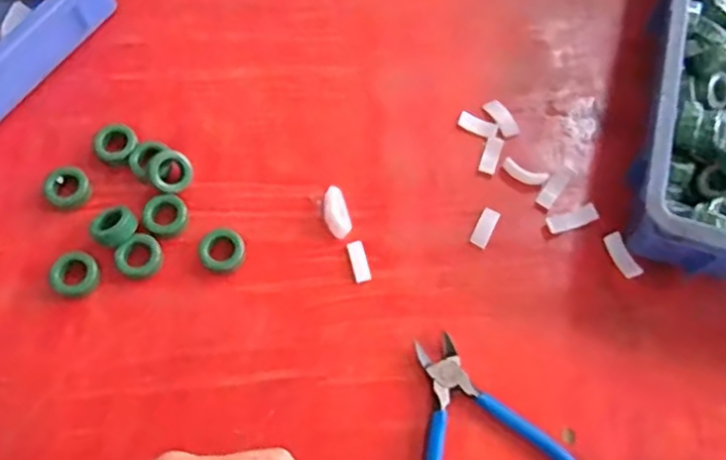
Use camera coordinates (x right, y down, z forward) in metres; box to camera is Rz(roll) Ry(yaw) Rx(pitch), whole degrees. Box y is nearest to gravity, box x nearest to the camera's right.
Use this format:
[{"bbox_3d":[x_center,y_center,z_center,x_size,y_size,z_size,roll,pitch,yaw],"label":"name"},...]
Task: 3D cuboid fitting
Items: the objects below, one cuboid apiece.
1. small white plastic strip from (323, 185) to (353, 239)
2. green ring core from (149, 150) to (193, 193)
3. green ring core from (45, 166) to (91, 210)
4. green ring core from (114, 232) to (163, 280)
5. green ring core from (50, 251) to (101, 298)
[{"bbox_3d":[-0.019,-0.013,0.482,0.018,0.009,0.037,-13,67,-8],"label":"small white plastic strip"},{"bbox_3d":[-0.139,-0.042,0.481,0.007,0.032,0.030,11,65,52],"label":"green ring core"},{"bbox_3d":[-0.216,-0.030,0.483,0.030,0.011,0.031,1,66,-2],"label":"green ring core"},{"bbox_3d":[-0.155,0.019,0.460,0.031,0.011,0.029,-41,88,-14],"label":"green ring core"},{"bbox_3d":[-0.198,0.031,0.454,0.030,0.011,0.031,1,66,-2],"label":"green ring core"}]

